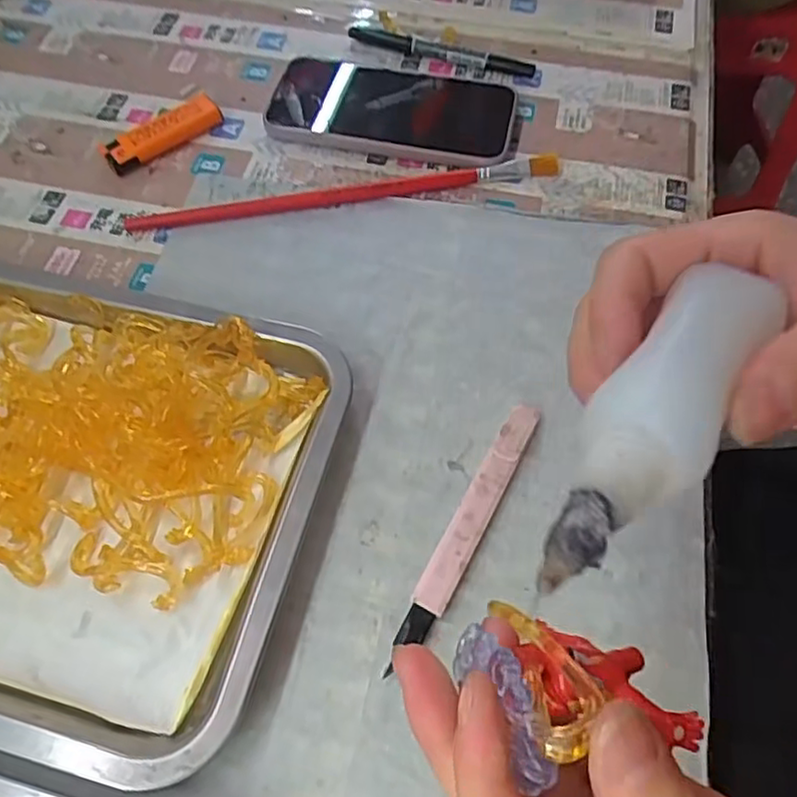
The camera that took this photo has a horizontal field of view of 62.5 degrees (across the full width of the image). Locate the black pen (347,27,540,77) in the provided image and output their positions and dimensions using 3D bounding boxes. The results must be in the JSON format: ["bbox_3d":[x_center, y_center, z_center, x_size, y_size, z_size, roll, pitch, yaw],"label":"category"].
[{"bbox_3d":[0.029,-0.249,0.471,0.136,0.010,0.014,18,62,12],"label":"black pen"}]

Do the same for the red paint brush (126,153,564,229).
[{"bbox_3d":[-0.031,-0.125,0.405,0.266,0.009,0.017,-11,60,-5],"label":"red paint brush"}]

